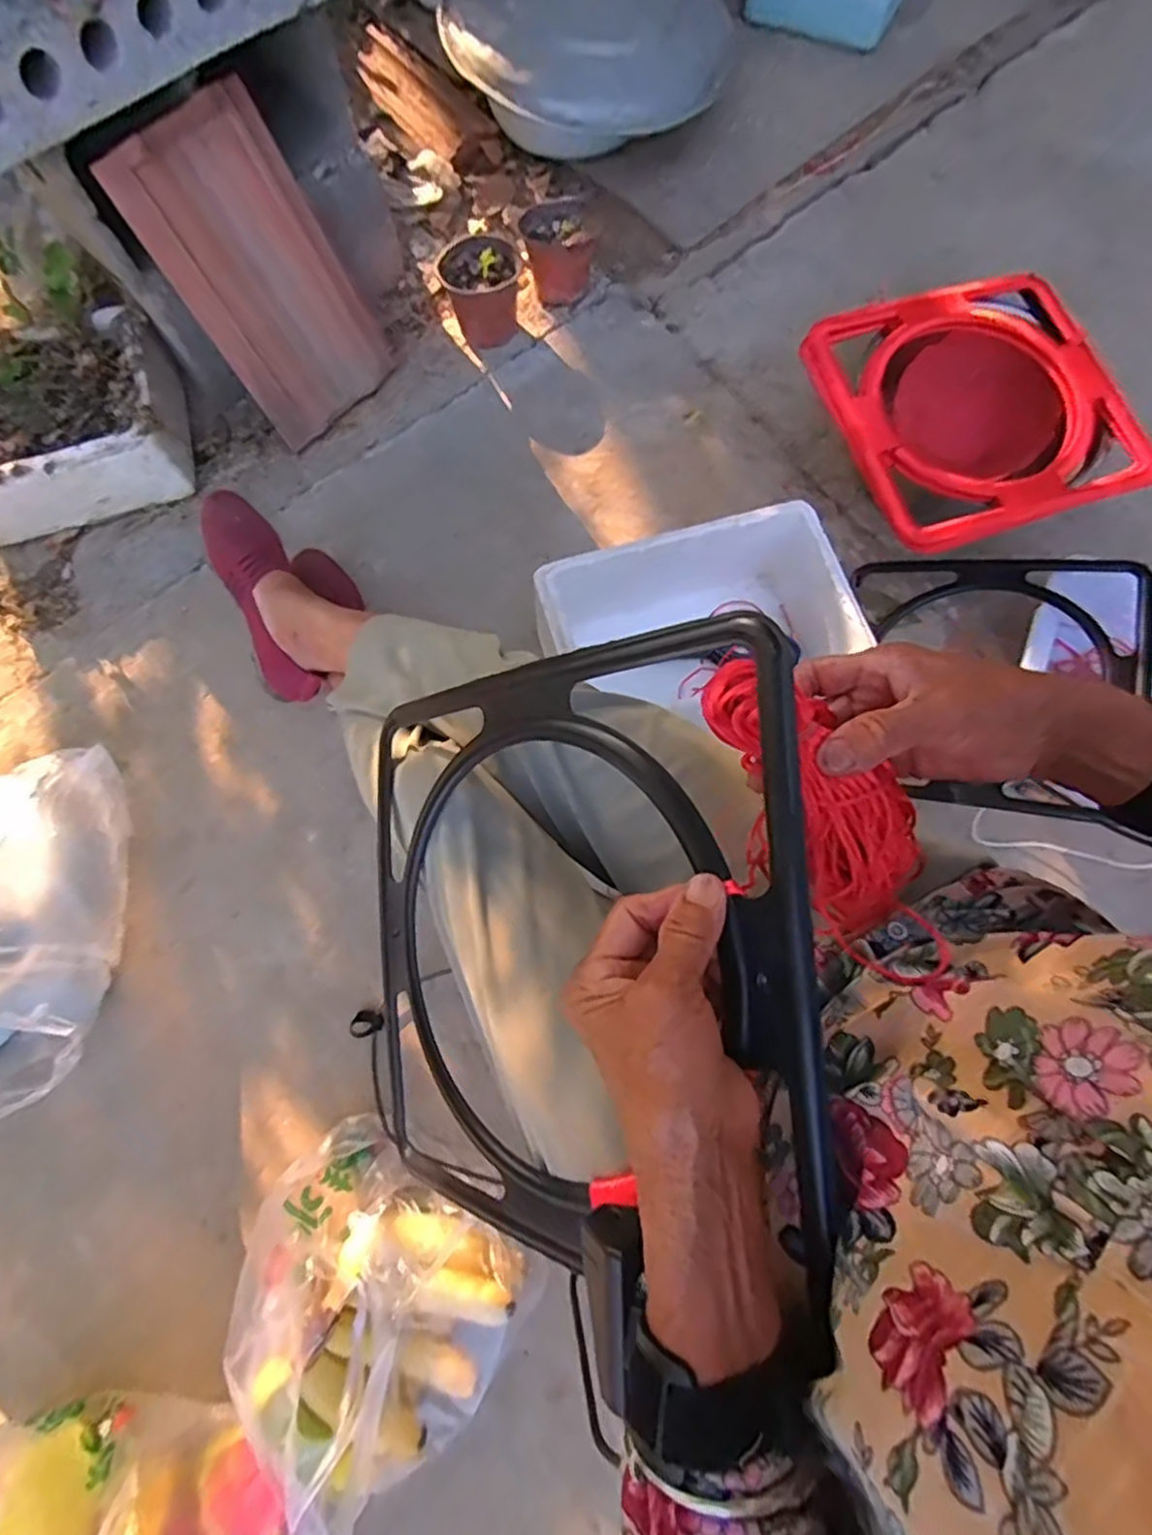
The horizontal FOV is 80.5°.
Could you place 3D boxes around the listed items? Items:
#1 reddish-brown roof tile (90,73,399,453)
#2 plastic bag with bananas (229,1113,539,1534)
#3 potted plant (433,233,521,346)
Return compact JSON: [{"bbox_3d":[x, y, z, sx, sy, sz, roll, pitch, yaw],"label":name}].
[{"bbox_3d":[-0.390,-0.616,0.863,0.201,0.326,0.020,-44,46,-9],"label":"reddish-brown roof tile"},{"bbox_3d":[-0.190,0.503,0.627,0.247,0.151,0.235,25,78,4],"label":"plastic bag with bananas"},{"bbox_3d":[-0.141,-0.722,1.021,0.116,0.083,0.126,-28,80,-8],"label":"potted plant"}]

